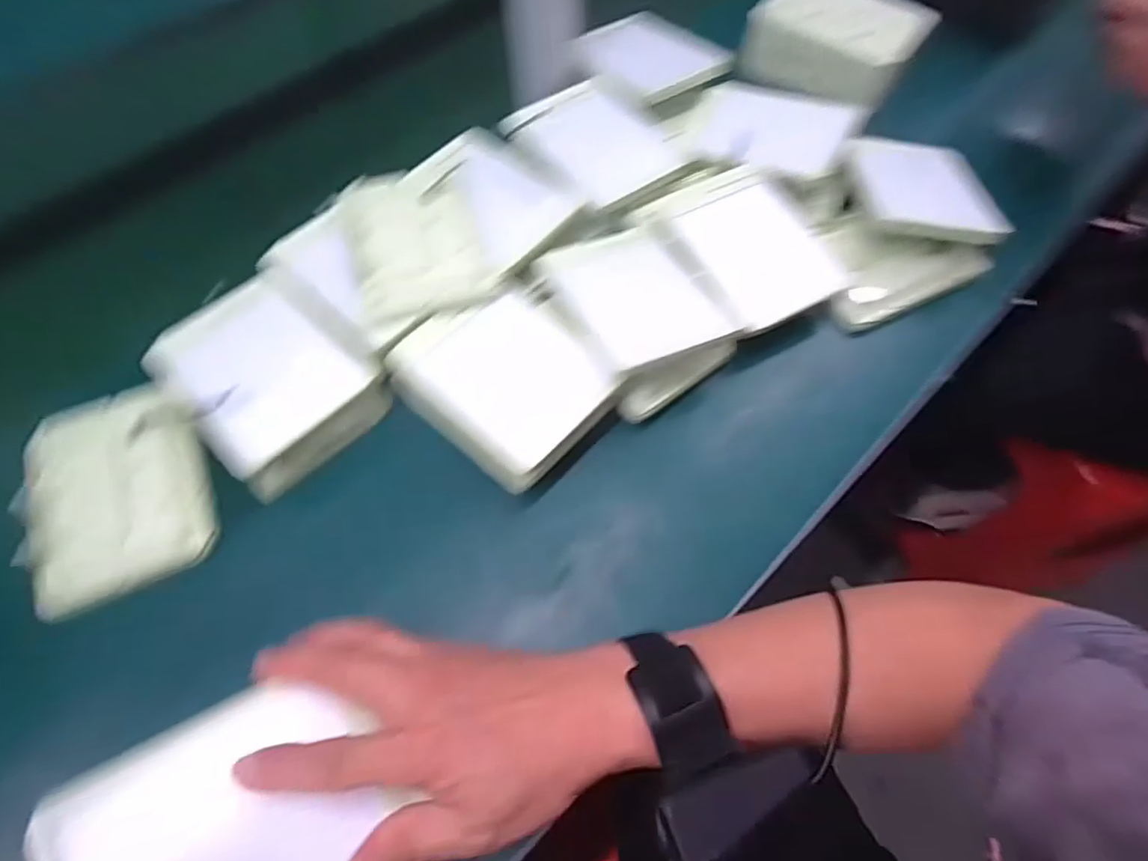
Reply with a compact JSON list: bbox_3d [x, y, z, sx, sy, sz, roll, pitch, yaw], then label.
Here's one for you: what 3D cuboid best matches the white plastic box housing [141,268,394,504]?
[{"bbox_3d":[-0.212,-0.036,0.425,0.111,0.063,0.137,-41,69,-19],"label":"white plastic box housing"}]

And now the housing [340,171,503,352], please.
[{"bbox_3d":[-0.117,-0.142,0.443,0.093,0.018,0.155,-17,63,-8],"label":"housing"}]

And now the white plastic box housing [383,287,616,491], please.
[{"bbox_3d":[-0.047,-0.031,0.432,0.138,0.057,0.107,39,69,18],"label":"white plastic box housing"}]

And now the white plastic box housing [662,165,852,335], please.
[{"bbox_3d":[0.139,-0.145,0.465,0.106,0.021,0.138,-25,73,-14],"label":"white plastic box housing"}]

